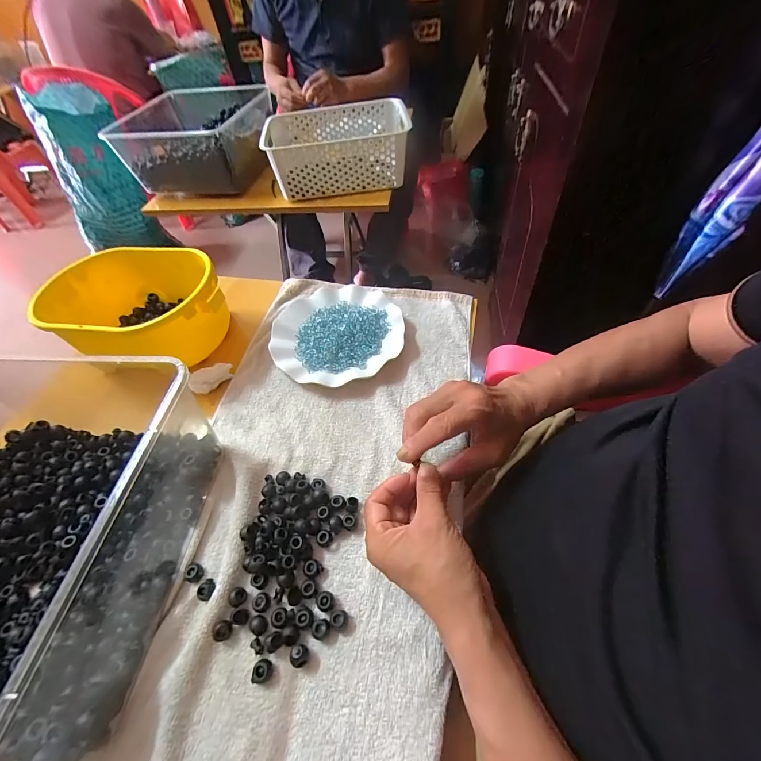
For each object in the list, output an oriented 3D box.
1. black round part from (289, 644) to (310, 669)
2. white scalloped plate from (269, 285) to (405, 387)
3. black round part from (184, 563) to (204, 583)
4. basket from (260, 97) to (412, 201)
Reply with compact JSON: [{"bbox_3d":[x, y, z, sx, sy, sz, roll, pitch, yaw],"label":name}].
[{"bbox_3d":[-0.066,0.225,0.286,0.013,0.014,0.015,0,53,7],"label":"black round part"},{"bbox_3d":[-0.062,-0.070,0.495,0.177,0.024,0.178,-3,53,4],"label":"white scalloped plate"},{"bbox_3d":[-0.176,0.181,0.330,0.016,0.009,0.015,-3,53,4],"label":"black round part"},{"bbox_3d":[-0.095,-0.523,0.790,0.297,0.103,0.210,-9,53,-1],"label":"basket"}]

